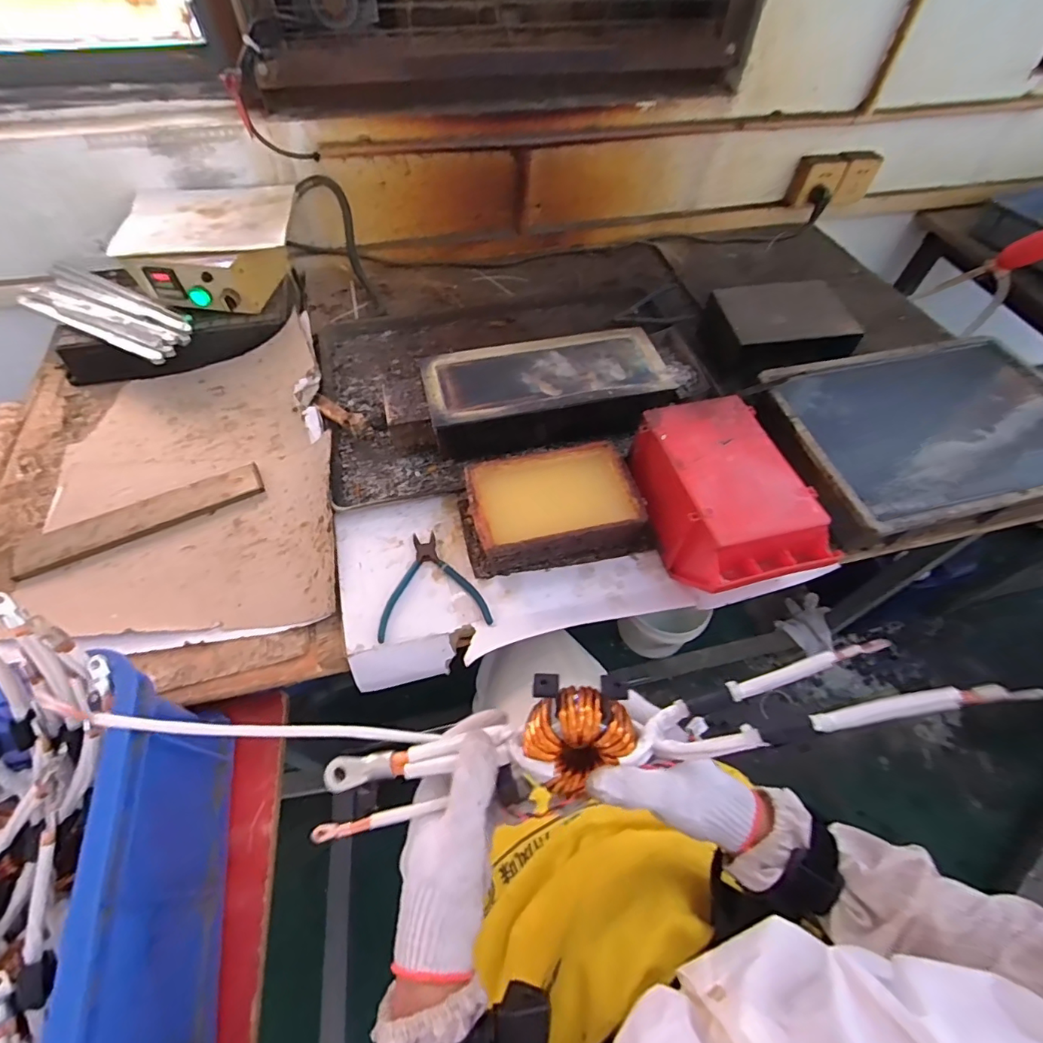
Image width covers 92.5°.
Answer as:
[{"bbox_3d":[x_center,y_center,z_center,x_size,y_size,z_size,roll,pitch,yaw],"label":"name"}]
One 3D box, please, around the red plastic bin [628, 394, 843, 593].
[{"bbox_3d":[0.238,-0.027,0.604,0.151,0.102,0.235,-13,58,-11],"label":"red plastic bin"}]

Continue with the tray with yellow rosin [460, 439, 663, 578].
[{"bbox_3d":[0.040,-0.017,0.628,0.222,0.067,0.141,-9,57,-8],"label":"tray with yellow rosin"}]

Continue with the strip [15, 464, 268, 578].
[{"bbox_3d":[-0.502,-0.009,0.667,0.294,0.008,0.062,-25,60,-18],"label":"strip"}]

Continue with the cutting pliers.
[{"bbox_3d":[-0.107,0.070,0.601,0.126,0.007,0.134,-6,57,-6],"label":"cutting pliers"}]

